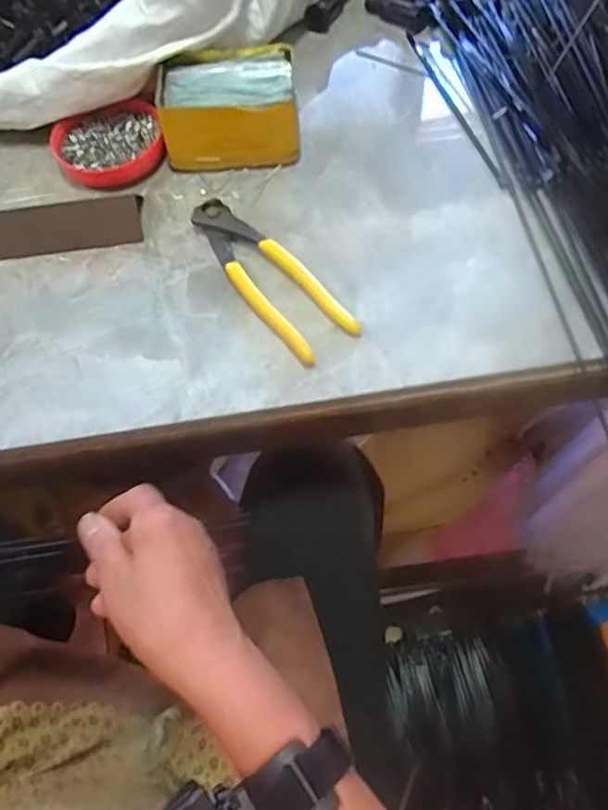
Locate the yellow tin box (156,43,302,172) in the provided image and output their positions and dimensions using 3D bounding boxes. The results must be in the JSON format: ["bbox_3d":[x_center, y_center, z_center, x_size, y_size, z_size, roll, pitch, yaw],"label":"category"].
[{"bbox_3d":[-0.059,-0.242,0.516,0.107,0.053,0.079,-2,62,2],"label":"yellow tin box"}]

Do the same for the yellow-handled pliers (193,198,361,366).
[{"bbox_3d":[-0.028,-0.098,0.461,0.047,0.018,0.161,-34,66,-14],"label":"yellow-handled pliers"}]

